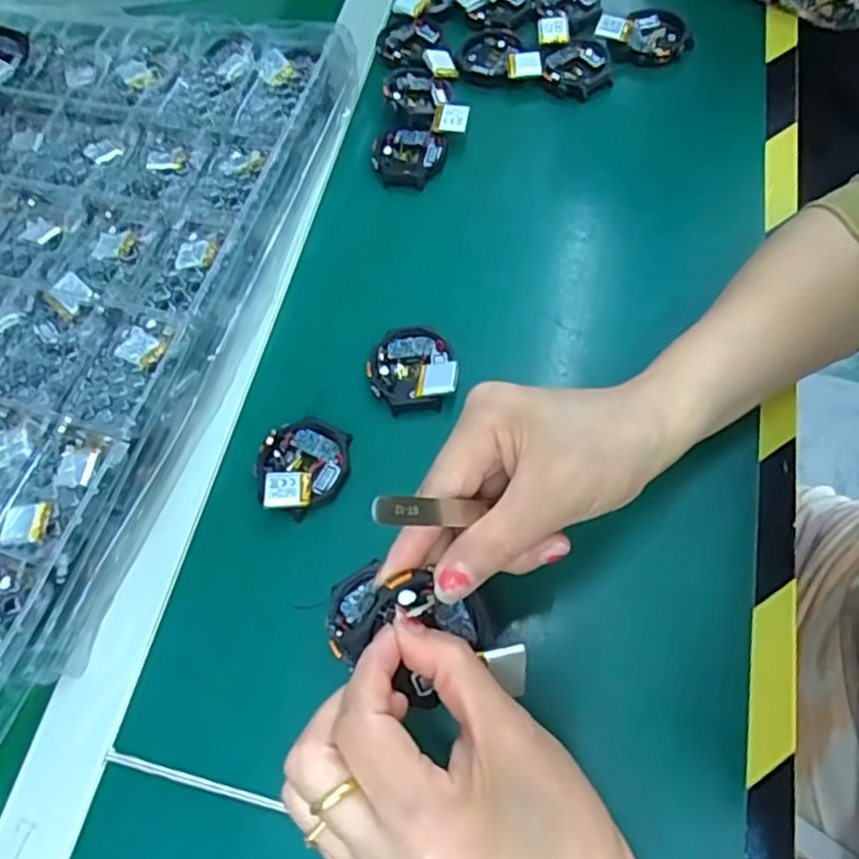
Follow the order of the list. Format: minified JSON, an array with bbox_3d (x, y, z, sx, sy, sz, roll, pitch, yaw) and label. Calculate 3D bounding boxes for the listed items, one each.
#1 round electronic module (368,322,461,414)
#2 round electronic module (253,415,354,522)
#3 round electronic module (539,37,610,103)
[{"bbox_3d":[-0.010,-0.037,0.360,0.048,0.019,0.052,-3,65,6],"label":"round electronic module"},{"bbox_3d":[-0.069,0.021,0.345,0.047,0.025,0.054,21,70,16],"label":"round electronic module"},{"bbox_3d":[0.102,-0.254,0.443,0.046,0.007,0.047,-3,65,6],"label":"round electronic module"}]

